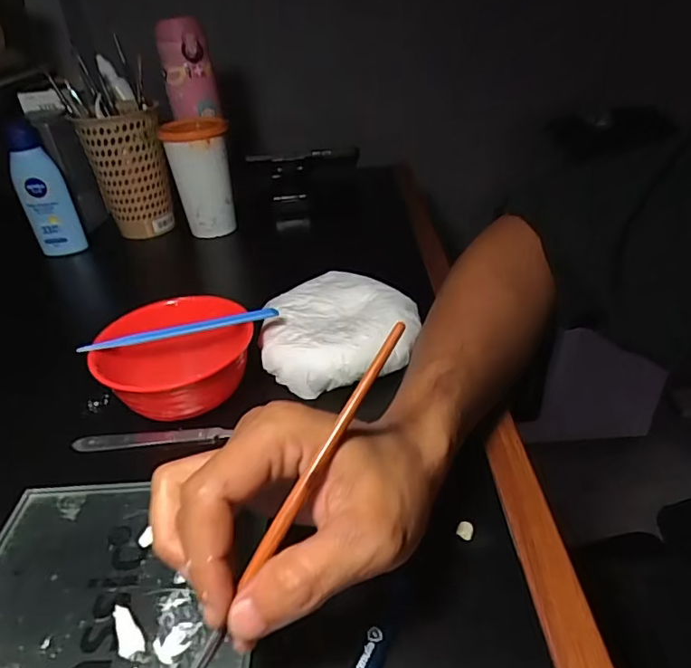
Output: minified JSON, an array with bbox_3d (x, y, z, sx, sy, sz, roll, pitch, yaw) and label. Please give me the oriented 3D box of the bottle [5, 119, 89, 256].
[{"bbox_3d":[-0.346,-0.164,0.605,0.052,0.145,0.038,-23,38,-26],"label":"bottle"}]

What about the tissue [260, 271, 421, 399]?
[{"bbox_3d":[-0.007,-0.008,0.424,0.121,0.038,0.116,-8,34,-6],"label":"tissue"}]

